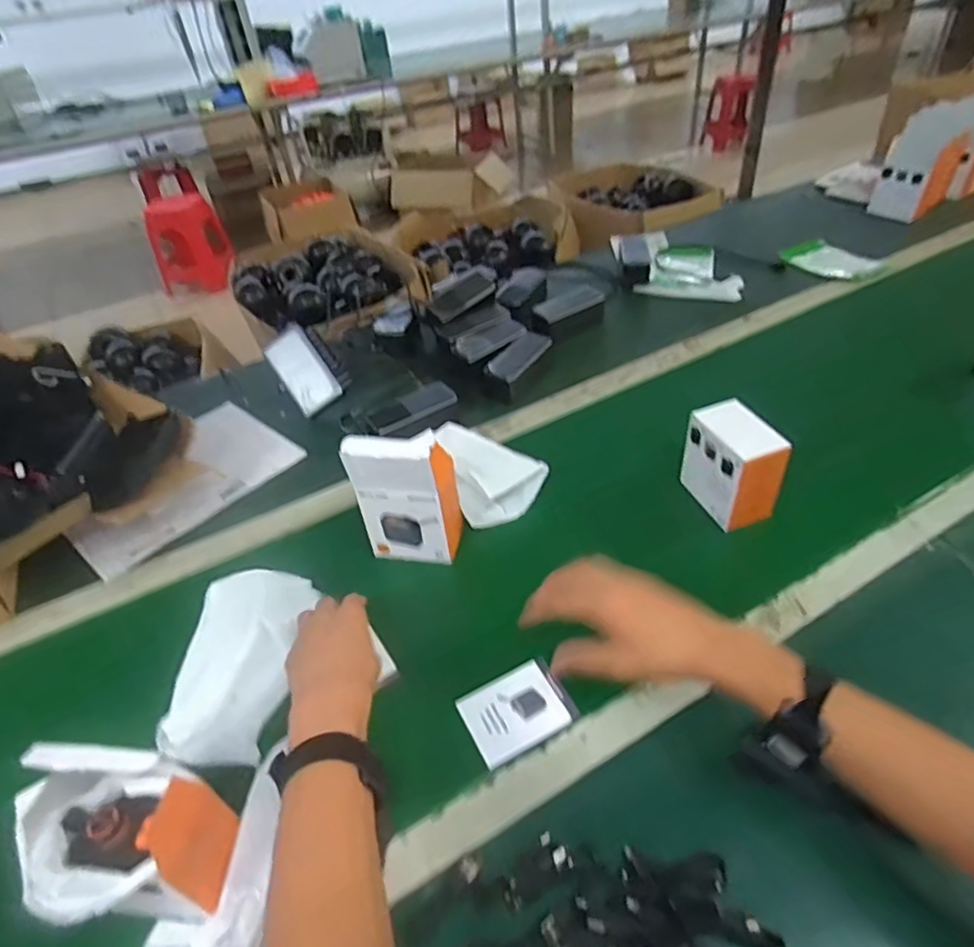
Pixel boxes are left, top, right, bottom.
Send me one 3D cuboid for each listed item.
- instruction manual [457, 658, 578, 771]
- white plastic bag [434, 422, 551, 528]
[{"bbox_3d":[0.029,0.224,0.575,0.096,0.006,0.075,-24,45,-17],"label":"instruction manual"},{"bbox_3d":[0.012,-0.004,0.755,0.114,0.112,0.083,-21,44,-14],"label":"white plastic bag"}]

